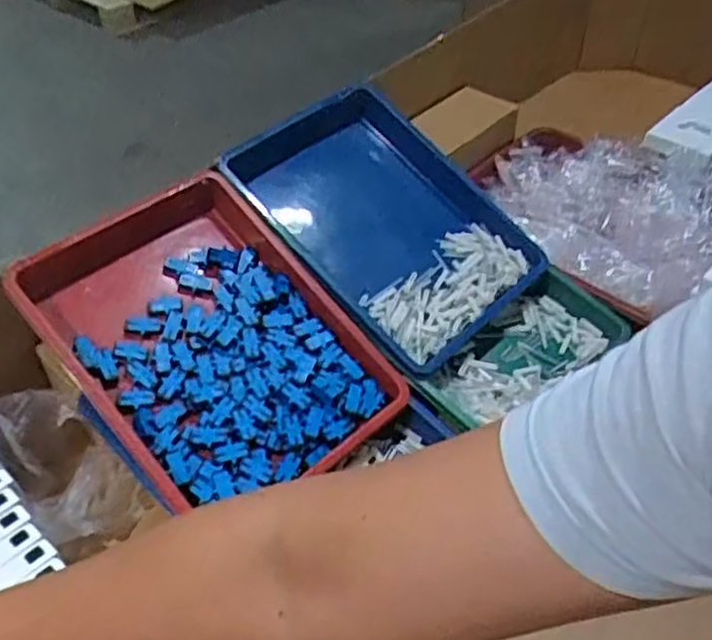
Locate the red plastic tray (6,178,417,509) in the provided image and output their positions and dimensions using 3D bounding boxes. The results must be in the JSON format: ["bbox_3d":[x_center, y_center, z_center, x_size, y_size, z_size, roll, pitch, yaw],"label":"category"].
[{"bbox_3d":[-0.134,0.017,0.679,0.236,0.055,0.321,-37,76,-27],"label":"red plastic tray"}]

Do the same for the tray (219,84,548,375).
[{"bbox_3d":[0.020,-0.110,0.801,0.338,0.092,0.230,42,68,9],"label":"tray"}]

